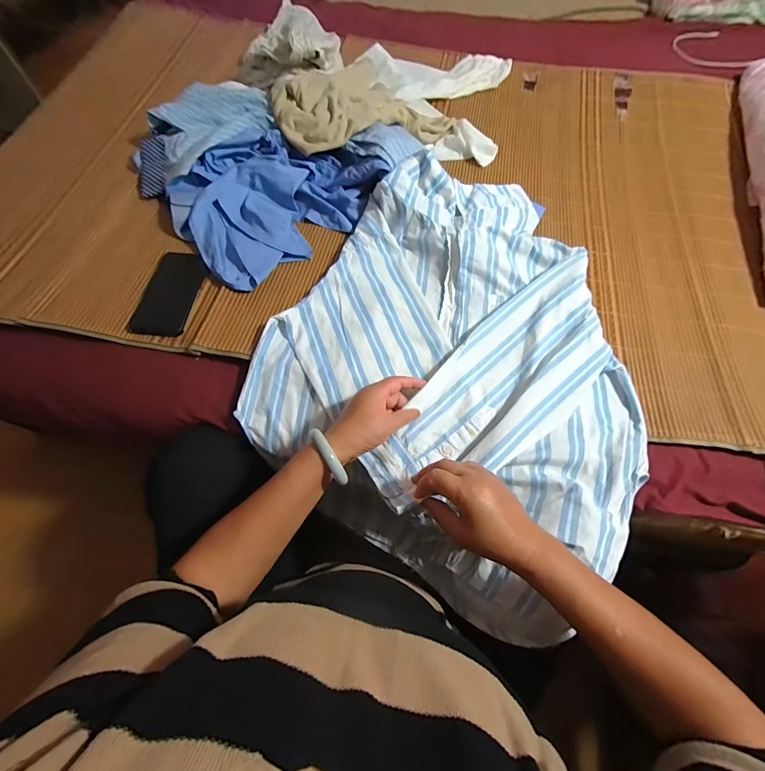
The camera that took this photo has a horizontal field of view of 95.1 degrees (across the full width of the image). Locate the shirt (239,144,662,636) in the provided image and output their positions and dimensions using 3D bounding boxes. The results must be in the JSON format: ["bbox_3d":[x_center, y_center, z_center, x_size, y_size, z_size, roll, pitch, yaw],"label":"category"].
[{"bbox_3d":[0.125,-0.052,0.513,0.522,0.062,0.584,27,69,9],"label":"shirt"}]

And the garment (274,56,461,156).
[{"bbox_3d":[-0.016,-0.519,0.674,0.361,0.066,0.163,-9,67,-20],"label":"garment"}]

